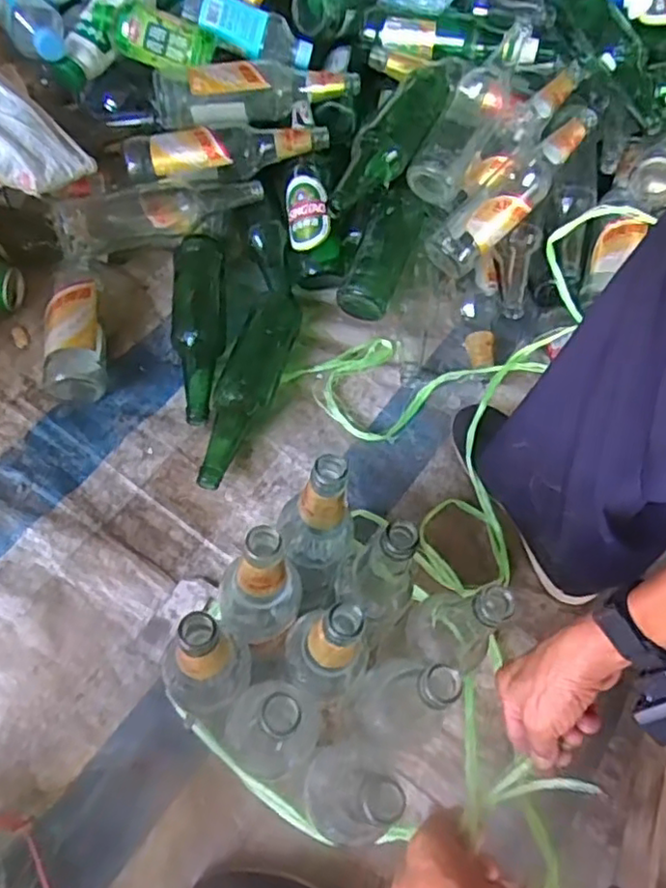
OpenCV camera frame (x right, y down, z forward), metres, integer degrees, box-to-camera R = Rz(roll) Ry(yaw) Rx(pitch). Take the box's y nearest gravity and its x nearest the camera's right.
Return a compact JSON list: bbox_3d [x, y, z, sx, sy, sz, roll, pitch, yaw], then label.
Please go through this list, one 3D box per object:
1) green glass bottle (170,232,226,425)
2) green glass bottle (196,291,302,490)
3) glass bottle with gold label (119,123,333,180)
[{"bbox_3d":[-0.166,-0.144,0.804,0.064,0.053,0.261,-3,62,-6],"label":"green glass bottle"},{"bbox_3d":[-0.099,-0.076,0.767,0.063,0.064,0.283,16,62,4],"label":"green glass bottle"},{"bbox_3d":[-0.138,-0.380,0.851,0.265,0.058,0.071,-1,63,-7],"label":"glass bottle with gold label"}]

